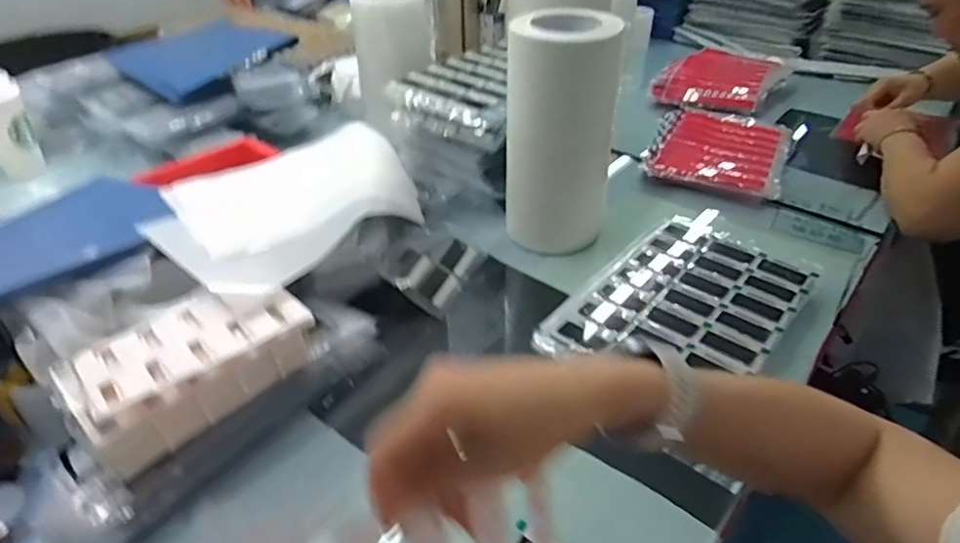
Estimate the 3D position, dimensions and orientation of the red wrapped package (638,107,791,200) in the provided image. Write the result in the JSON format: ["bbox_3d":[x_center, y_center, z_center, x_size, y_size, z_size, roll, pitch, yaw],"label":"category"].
[{"bbox_3d":[0.394,-0.205,0.948,0.206,0.028,0.261,17,41,20],"label":"red wrapped package"}]

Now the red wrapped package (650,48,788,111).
[{"bbox_3d":[0.507,-0.411,1.195,0.203,0.031,0.376,23,44,26],"label":"red wrapped package"}]

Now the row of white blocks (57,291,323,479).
[{"bbox_3d":[-0.259,0.076,0.512,0.121,0.054,0.192,30,47,33],"label":"row of white blocks"}]

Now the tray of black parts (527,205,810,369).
[{"bbox_3d":[0.232,0.030,0.648,0.199,0.014,0.321,28,46,30],"label":"tray of black parts"}]

